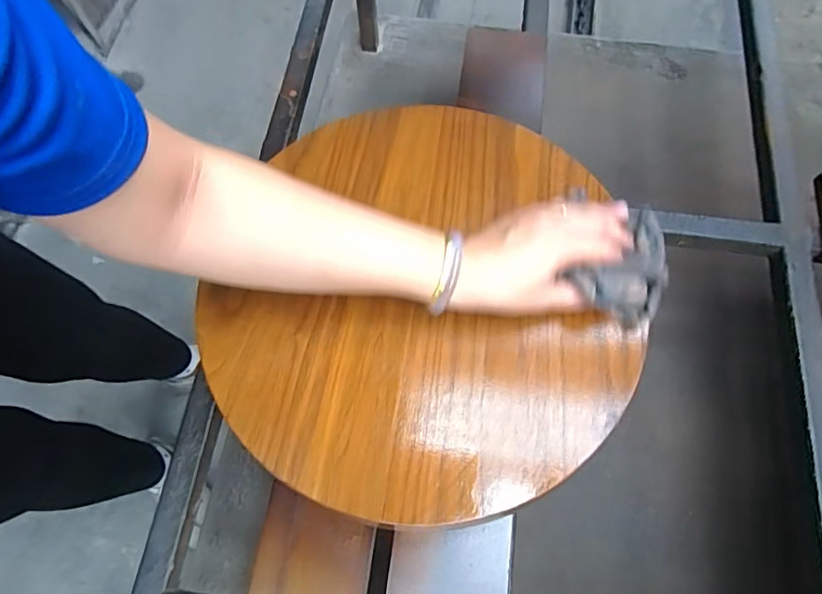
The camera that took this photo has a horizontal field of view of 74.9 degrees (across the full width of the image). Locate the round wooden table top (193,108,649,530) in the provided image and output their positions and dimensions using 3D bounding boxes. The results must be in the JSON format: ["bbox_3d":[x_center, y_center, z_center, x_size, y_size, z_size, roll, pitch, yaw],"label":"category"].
[{"bbox_3d":[0.022,-0.004,0.495,0.367,0.027,0.399,0,67,0],"label":"round wooden table top"}]

